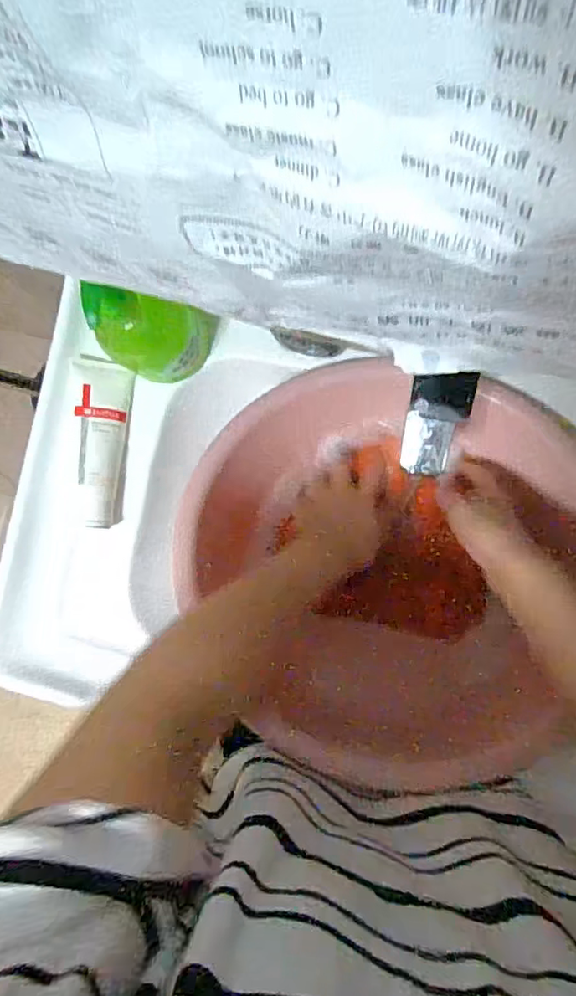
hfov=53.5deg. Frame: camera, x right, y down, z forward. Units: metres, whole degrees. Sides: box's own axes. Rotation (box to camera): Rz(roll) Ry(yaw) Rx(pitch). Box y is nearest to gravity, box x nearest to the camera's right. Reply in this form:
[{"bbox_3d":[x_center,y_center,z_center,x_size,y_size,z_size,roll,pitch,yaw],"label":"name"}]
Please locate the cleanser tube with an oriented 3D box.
[{"bbox_3d":[-0.187,-0.056,0.569,0.052,0.041,0.168,0,88,7],"label":"cleanser tube"}]

